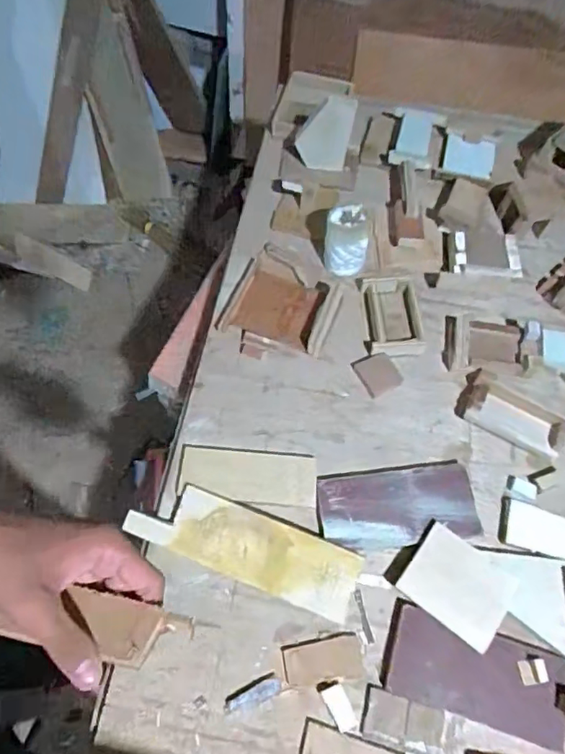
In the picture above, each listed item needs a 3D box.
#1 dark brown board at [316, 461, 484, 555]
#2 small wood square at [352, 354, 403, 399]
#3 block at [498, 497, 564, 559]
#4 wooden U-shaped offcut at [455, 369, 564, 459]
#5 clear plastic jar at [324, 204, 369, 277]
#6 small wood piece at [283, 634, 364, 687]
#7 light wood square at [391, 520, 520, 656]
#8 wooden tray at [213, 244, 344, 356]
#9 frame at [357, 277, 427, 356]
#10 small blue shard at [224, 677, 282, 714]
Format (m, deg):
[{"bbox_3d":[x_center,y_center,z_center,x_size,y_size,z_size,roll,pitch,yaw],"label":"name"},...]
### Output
[{"bbox_3d":[0.142,0.158,0.687,0.191,0.013,0.099,-7,63,-5],"label":"dark brown board"},{"bbox_3d":[0.135,-0.004,0.777,0.051,0.014,0.058,-28,67,-15],"label":"small wood square"},{"bbox_3d":[0.320,0.189,0.676,0.103,0.010,0.057,16,64,7],"label":"block"},{"bbox_3d":[0.308,0.048,0.737,0.138,0.022,0.071,26,65,12],"label":"wooden U-shaped offcut"},{"bbox_3d":[0.095,-0.204,0.804,0.066,0.082,0.050,10,61,3],"label":"clear plastic jar"},{"bbox_3d":[0.046,0.319,0.621,0.086,0.004,0.044,-5,63,-4],"label":"small wood piece"},{"bbox_3d":[0.204,0.241,0.644,0.114,0.012,0.092,35,67,15],"label":"light wood square"},{"bbox_3d":[0.005,-0.119,0.813,0.153,0.024,0.158,20,64,9],"label":"wooden tray"},{"bbox_3d":[0.161,-0.091,0.818,0.077,0.034,0.138,-3,63,-3],"label":"frame"},{"bbox_3d":[-0.032,0.351,0.608,0.065,0.005,0.018,-20,65,-11],"label":"small blue shard"}]

